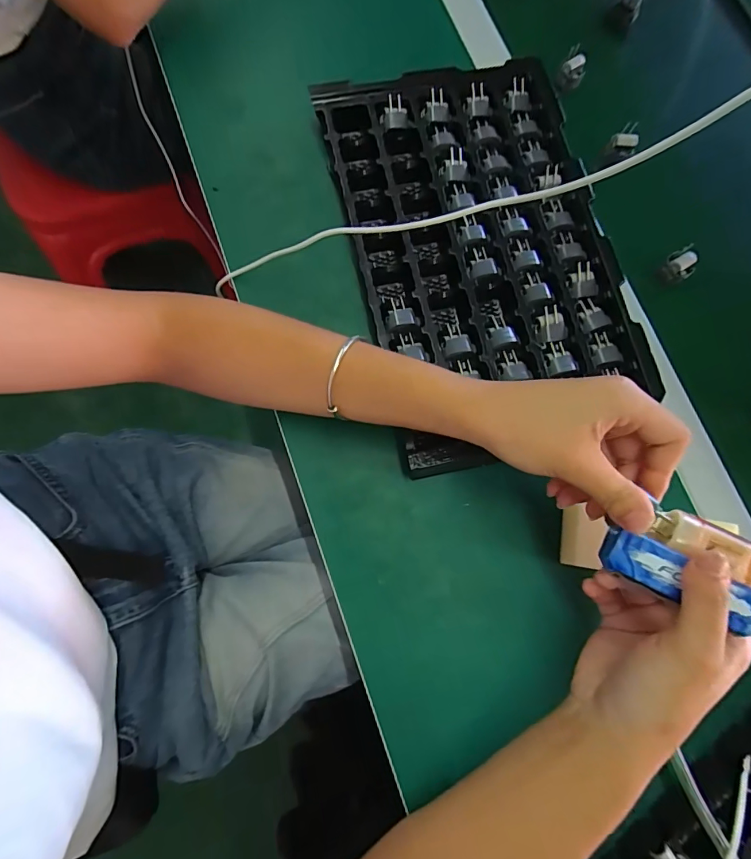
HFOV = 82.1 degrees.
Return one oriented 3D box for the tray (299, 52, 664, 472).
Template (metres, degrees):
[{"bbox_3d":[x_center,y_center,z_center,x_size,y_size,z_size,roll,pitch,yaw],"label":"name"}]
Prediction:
[{"bbox_3d":[0.089,-0.153,0.364,0.209,0.026,0.342,-12,79,-6],"label":"tray"}]

